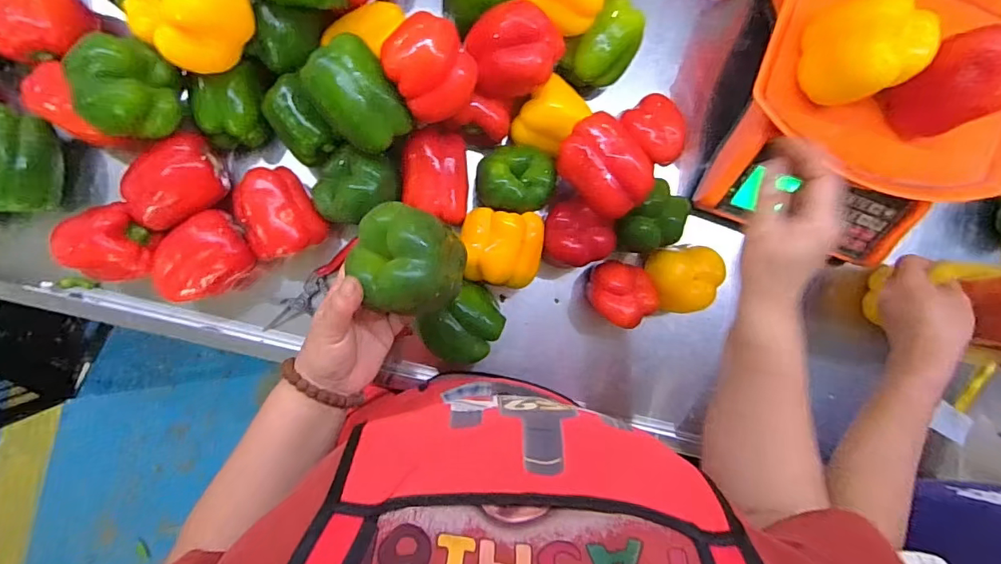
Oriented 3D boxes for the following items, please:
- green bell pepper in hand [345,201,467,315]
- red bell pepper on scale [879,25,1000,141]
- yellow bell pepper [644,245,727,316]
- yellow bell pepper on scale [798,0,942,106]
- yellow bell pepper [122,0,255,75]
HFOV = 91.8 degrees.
[{"bbox_3d":[-0.073,-0.018,0.394,0.089,0.068,0.081,11,94,-6],"label":"green bell pepper in hand"},{"bbox_3d":[0.411,-0.177,0.433,0.056,0.095,0.079,-18,96,-3],"label":"red bell pepper on scale"},{"bbox_3d":[0.202,-0.003,0.542,0.066,0.069,0.075,-7,95,-4],"label":"yellow bell pepper"},{"bbox_3d":[0.321,-0.204,0.431,0.062,0.084,0.079,-12,95,-4],"label":"yellow bell pepper on scale"},{"bbox_3d":[-0.272,-0.238,0.424,0.076,0.070,0.091,42,90,-7],"label":"yellow bell pepper"}]

